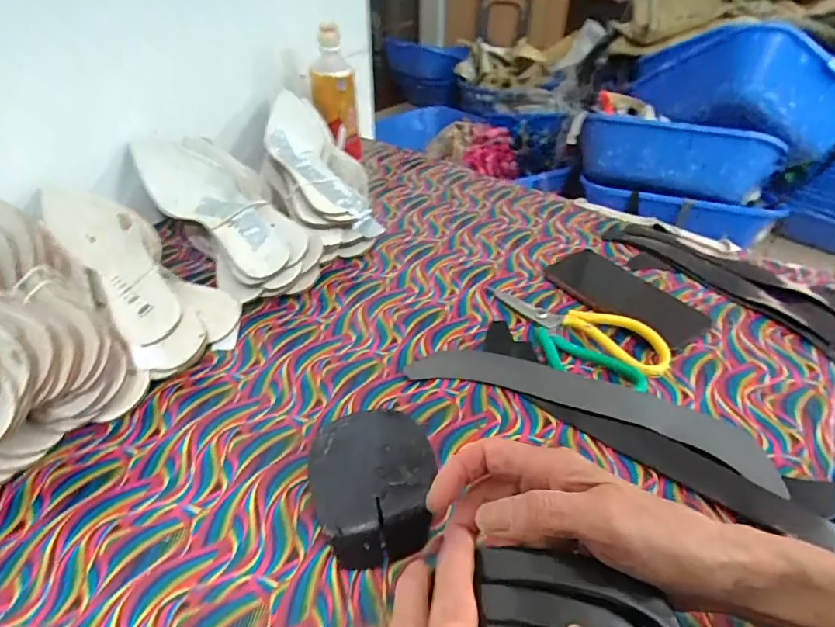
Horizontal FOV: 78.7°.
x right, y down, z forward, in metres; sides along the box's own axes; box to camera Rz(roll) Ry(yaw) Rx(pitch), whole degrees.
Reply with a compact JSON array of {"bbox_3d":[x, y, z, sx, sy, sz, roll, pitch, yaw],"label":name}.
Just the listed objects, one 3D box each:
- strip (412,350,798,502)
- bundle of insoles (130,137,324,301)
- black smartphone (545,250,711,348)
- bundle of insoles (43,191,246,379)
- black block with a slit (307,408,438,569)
[{"bbox_3d":[0.134,0.074,0.423,0.286,0.011,0.049,15,56,19],"label":"strip"},{"bbox_3d":[-0.212,-0.128,0.583,0.123,0.058,0.281,-31,61,-32],"label":"bundle of insoles"},{"bbox_3d":[0.220,-0.023,0.544,0.083,0.008,0.158,-30,46,-31],"label":"black smartphone"},{"bbox_3d":[-0.292,-0.053,0.518,0.298,0.042,0.105,40,52,22],"label":"bundle of insoles"},{"bbox_3d":[-0.031,0.116,0.364,0.087,0.022,0.111,-11,39,-11],"label":"black block with a slit"}]

